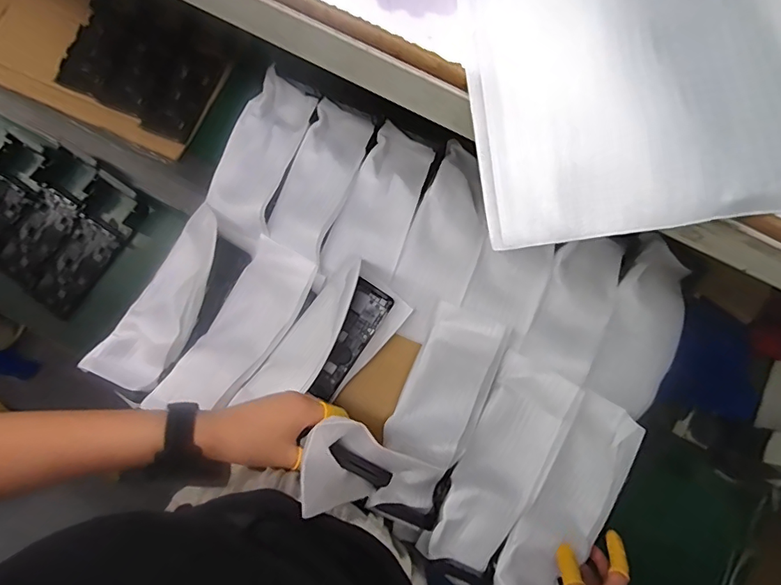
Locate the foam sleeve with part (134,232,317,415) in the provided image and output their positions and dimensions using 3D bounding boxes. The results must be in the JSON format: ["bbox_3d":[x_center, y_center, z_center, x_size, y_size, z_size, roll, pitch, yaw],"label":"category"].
[{"bbox_3d":[-0.182,0.048,0.572,0.094,0.022,0.229,30,80,18],"label":"foam sleeve with part"}]

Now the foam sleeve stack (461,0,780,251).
[{"bbox_3d":[0.137,-0.156,0.244,0.194,0.028,0.245,-6,89,0],"label":"foam sleeve stack"}]

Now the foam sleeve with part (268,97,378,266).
[{"bbox_3d":[-0.089,-0.143,0.600,0.082,0.017,0.193,24,80,2],"label":"foam sleeve with part"}]

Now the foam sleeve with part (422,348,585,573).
[{"bbox_3d":[0.129,0.194,0.535,0.087,0.036,0.234,26,80,2],"label":"foam sleeve with part"}]

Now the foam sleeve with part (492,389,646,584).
[{"bbox_3d":[0.204,0.235,0.533,0.082,0.042,0.232,32,85,6],"label":"foam sleeve with part"}]

